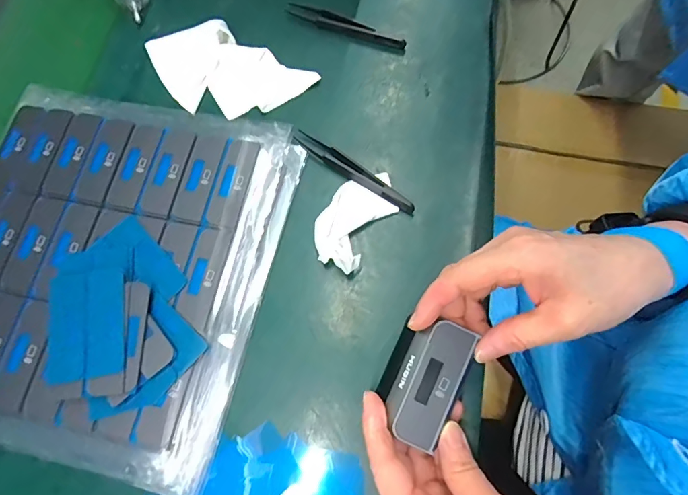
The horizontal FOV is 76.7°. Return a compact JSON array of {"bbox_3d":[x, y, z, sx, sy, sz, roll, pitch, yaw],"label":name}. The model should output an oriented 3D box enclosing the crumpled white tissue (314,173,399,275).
[{"bbox_3d":[0.009,-0.024,0.324,0.045,0.020,0.083,32,77,13],"label":"crumpled white tissue"}]

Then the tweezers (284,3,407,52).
[{"bbox_3d":[0.001,-0.196,0.383,0.111,0.008,0.017,19,75,10],"label":"tweezers"}]

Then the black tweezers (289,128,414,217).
[{"bbox_3d":[0.008,-0.060,0.339,0.110,0.010,0.015,35,78,14],"label":"black tweezers"}]

